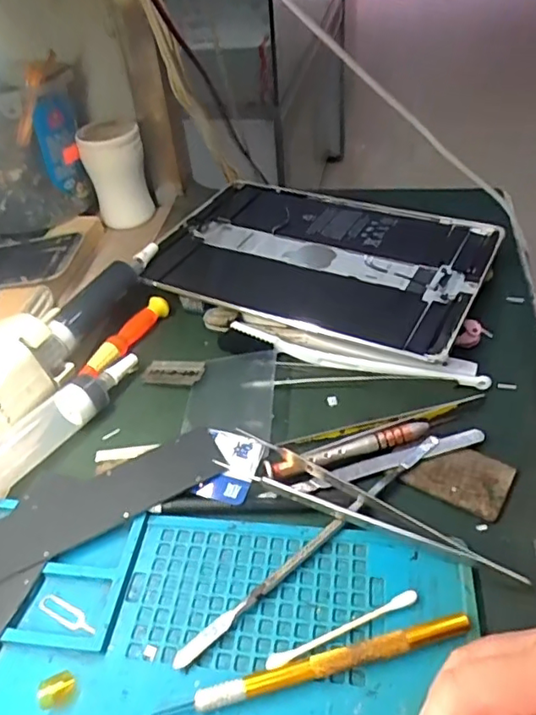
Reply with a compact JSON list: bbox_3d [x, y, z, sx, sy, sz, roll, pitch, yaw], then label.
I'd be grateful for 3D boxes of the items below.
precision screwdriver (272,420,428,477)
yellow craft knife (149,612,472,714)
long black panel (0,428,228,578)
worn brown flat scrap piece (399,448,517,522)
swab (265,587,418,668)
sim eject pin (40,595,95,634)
[{"bbox_3d":[0.045,0.048,0.311,0.087,0.008,0.012,-14,44,-9],"label":"precision screwdriver"},{"bbox_3d":[0.019,0.126,0.234,0.131,0.009,0.009,-12,43,-7],"label":"yellow craft knife"},{"bbox_3d":[-0.101,0.080,0.296,0.163,0.009,0.037,-23,46,-18],"label":"long black panel"},{"bbox_3d":[0.100,0.059,0.297,0.048,0.004,0.035,22,49,26],"label":"worn brown flat scrap piece"},{"bbox_3d":[0.032,0.116,0.245,0.070,0.004,0.006,-18,45,-14],"label":"swab"},{"bbox_3d":[-0.092,0.117,0.262,0.032,0.004,0.009,16,47,21],"label":"sim eject pin"}]

